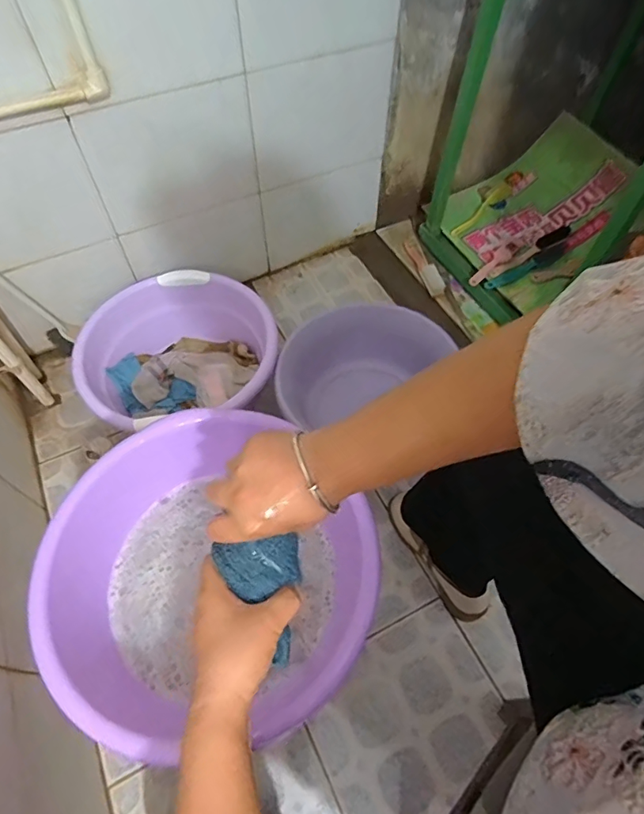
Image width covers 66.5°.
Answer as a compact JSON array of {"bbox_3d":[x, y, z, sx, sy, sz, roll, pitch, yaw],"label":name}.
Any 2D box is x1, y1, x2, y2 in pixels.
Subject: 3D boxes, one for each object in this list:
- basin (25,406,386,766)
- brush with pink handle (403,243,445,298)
[{"bbox_3d":[-0.117,0.209,0.574,0.341,0.119,0.322,0,58,0],"label":"basin"},{"bbox_3d":[0.267,-0.365,1.275,0.041,0.027,0.202,-13,59,-8],"label":"brush with pink handle"}]

